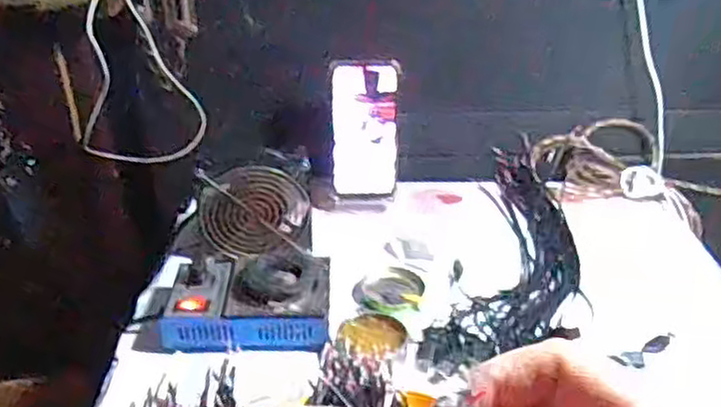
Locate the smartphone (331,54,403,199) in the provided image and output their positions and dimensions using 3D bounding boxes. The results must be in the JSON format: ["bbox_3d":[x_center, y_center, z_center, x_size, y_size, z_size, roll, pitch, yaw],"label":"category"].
[{"bbox_3d":[0.006,-0.082,0.833,0.078,0.165,0.011,1,17,-1],"label":"smartphone"}]

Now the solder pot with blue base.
[{"bbox_3d":[-0.104,0.094,0.667,0.154,0.053,0.098,0,31,0],"label":"solder pot with blue base"}]

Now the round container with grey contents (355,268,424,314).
[{"bbox_3d":[0.030,0.088,0.715,0.064,0.022,0.070,0,31,0],"label":"round container with grey contents"}]

